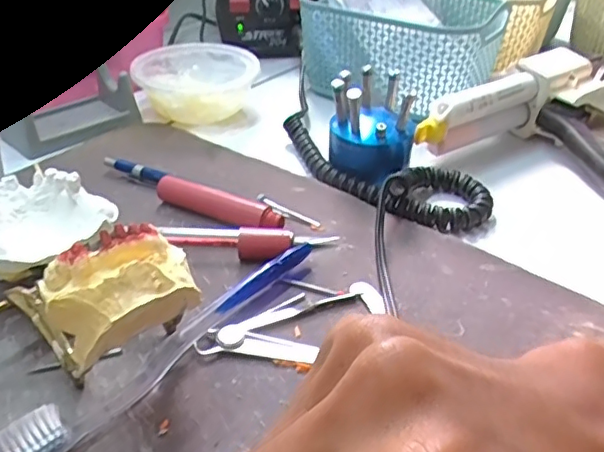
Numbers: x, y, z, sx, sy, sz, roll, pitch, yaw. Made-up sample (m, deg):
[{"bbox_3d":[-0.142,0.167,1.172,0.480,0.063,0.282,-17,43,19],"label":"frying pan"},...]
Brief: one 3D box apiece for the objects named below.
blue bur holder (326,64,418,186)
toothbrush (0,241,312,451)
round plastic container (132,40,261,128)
[{"bbox_3d":[0.048,-0.070,0.413,0.057,0.065,0.061,2,36,1],"label":"blue bur holder"},{"bbox_3d":[-0.057,0.055,0.277,0.017,0.014,0.188,29,44,32],"label":"toothbrush"},{"bbox_3d":[-0.089,-0.122,0.506,0.099,0.040,0.099,1,36,-1],"label":"round plastic container"}]

